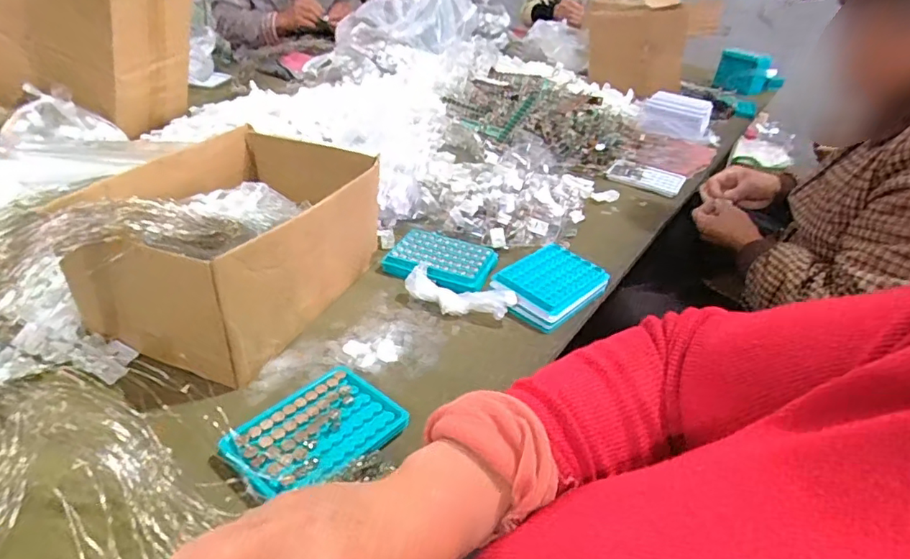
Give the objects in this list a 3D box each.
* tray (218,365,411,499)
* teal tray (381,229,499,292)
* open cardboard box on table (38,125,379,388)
[{"bbox_3d":[-0.117,0.131,0.459,0.099,0.026,0.133,27,40,28],"label":"tray"},{"bbox_3d":[-0.016,-0.025,0.710,0.130,0.021,0.101,17,36,16],"label":"teal tray"},{"bbox_3d":[-0.235,-0.049,0.591,0.199,0.127,0.279,17,36,16],"label":"open cardboard box on table"}]

